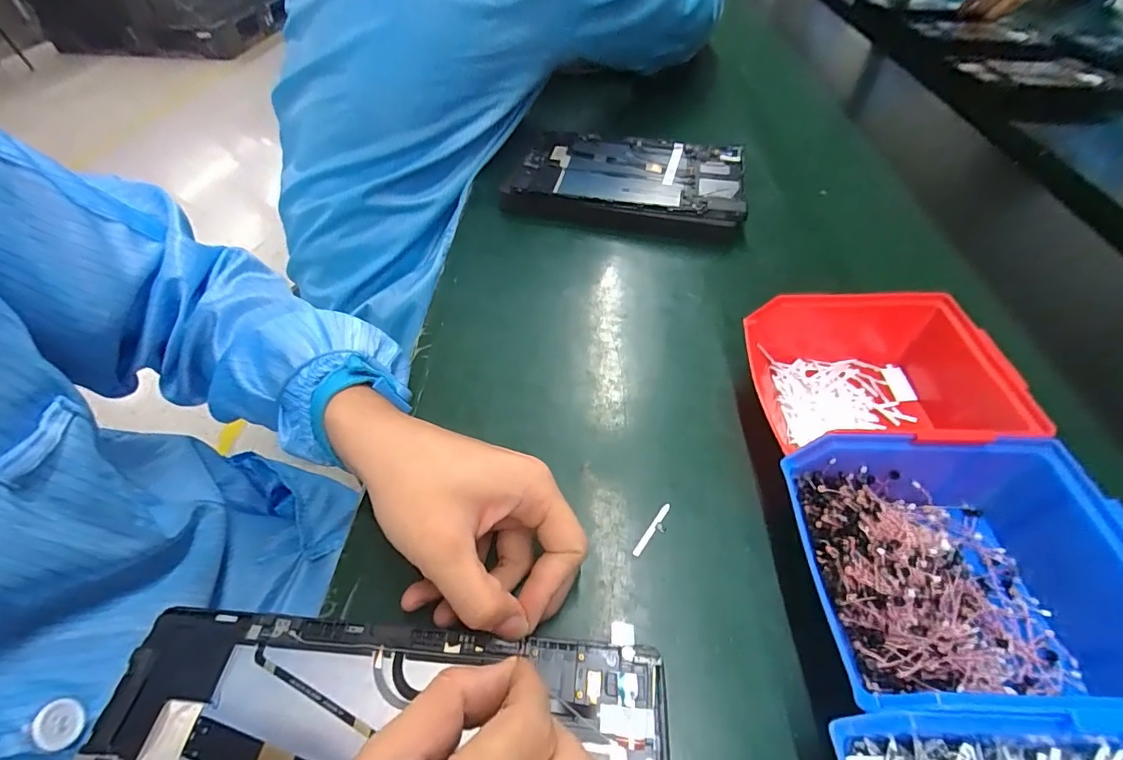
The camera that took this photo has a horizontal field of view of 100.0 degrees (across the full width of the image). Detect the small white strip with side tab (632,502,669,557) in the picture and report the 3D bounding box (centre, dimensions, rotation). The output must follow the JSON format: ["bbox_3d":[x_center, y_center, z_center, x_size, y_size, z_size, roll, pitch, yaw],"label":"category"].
[{"bbox_3d":[0.056,0.089,0.279,0.008,0.004,0.039,32,56,23],"label":"small white strip with side tab"}]

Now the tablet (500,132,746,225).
[{"bbox_3d":[0.073,-0.225,0.528,0.247,0.034,0.140,13,51,9],"label":"tablet"}]

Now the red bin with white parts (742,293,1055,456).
[{"bbox_3d":[0.203,0.005,0.310,0.139,0.065,0.125,0,50,1],"label":"red bin with white parts"}]

